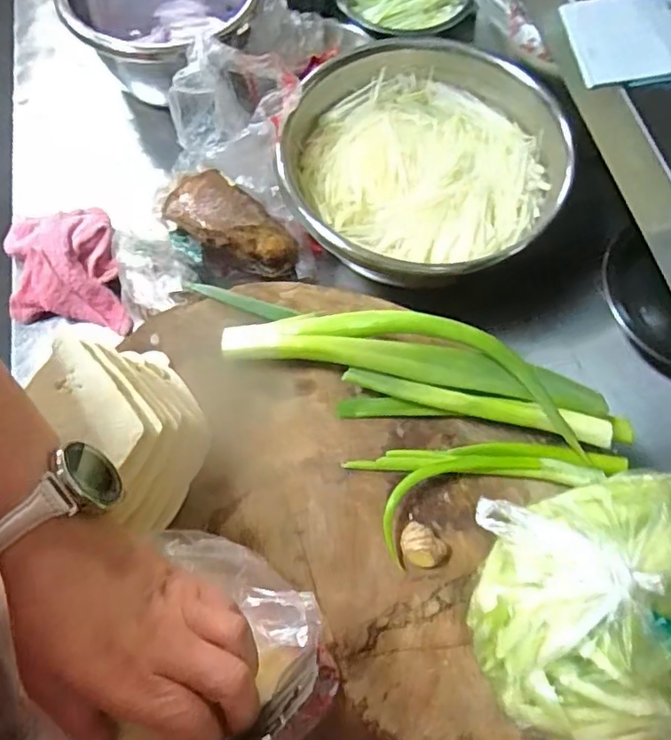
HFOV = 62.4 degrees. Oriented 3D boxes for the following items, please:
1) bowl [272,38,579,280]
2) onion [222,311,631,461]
[{"bbox_3d":[0.082,-0.198,0.533,0.261,0.077,0.255,0,68,0],"label":"bowl"},{"bbox_3d":[0.056,0.000,0.391,0.272,0.042,0.067,10,68,4],"label":"onion"}]

